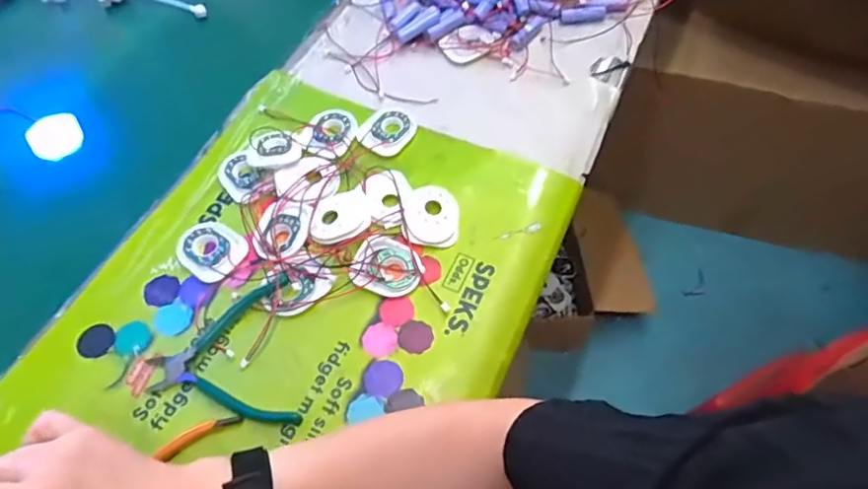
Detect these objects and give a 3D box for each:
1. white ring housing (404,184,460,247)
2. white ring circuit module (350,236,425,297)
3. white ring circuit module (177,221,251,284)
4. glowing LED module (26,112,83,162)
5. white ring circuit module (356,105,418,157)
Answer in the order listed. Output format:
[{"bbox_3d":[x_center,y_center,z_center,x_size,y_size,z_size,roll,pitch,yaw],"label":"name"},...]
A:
[{"bbox_3d":[-0.002,-0.024,0.483,0.046,0.016,0.054,2,60,1],"label":"white ring housing"},{"bbox_3d":[-0.037,0.018,0.459,0.054,0.017,0.048,18,61,10],"label":"white ring circuit module"},{"bbox_3d":[-0.190,0.005,0.473,0.061,0.010,0.047,36,65,18],"label":"white ring circuit module"},{"bbox_3d":[-0.385,-0.110,0.566,0.048,0.020,0.039,-36,66,-19],"label":"glowing LED module"},{"bbox_3d":[-0.042,-0.114,0.546,0.053,0.007,0.062,36,66,18],"label":"white ring circuit module"}]

